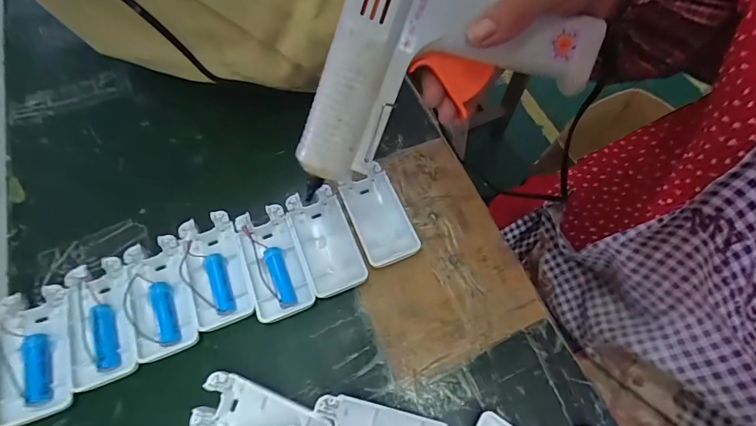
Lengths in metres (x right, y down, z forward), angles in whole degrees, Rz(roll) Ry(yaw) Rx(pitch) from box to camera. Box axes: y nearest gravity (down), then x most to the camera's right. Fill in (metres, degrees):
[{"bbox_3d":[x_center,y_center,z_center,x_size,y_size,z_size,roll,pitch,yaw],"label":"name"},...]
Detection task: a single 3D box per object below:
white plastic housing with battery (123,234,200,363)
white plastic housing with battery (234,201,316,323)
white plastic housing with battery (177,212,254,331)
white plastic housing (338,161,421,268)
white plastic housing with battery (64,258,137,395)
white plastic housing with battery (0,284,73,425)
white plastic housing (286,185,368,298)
[{"bbox_3d":[-0.173,0.066,0.302,0.051,0.020,0.093,-22,66,-10],"label":"white plastic housing with battery"},{"bbox_3d":[-0.087,0.040,0.316,0.044,0.014,0.093,-21,66,-10],"label":"white plastic housing with battery"},{"bbox_3d":[-0.134,0.046,0.313,0.048,0.016,0.093,-20,66,-9],"label":"white plastic housing with battery"},{"bbox_3d":[-0.001,0.001,0.334,0.045,0.013,0.092,-21,66,-9],"label":"white plastic housing"},{"bbox_3d":[-0.211,0.081,0.294,0.044,0.019,0.094,-21,66,-10],"label":"white plastic housing with battery"},{"bbox_3d":[-0.252,0.101,0.281,0.047,0.022,0.094,-22,66,-10],"label":"white plastic housing with battery"},{"bbox_3d":[-0.045,0.022,0.325,0.046,0.012,0.094,-21,66,-9],"label":"white plastic housing"}]

